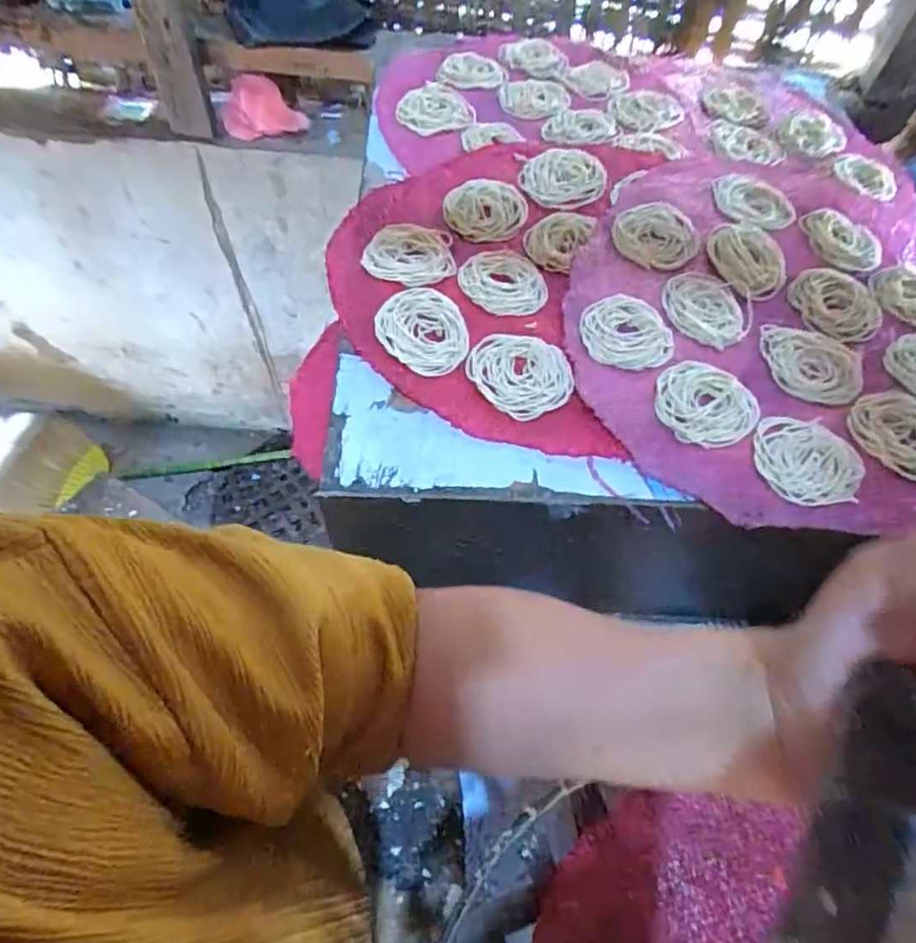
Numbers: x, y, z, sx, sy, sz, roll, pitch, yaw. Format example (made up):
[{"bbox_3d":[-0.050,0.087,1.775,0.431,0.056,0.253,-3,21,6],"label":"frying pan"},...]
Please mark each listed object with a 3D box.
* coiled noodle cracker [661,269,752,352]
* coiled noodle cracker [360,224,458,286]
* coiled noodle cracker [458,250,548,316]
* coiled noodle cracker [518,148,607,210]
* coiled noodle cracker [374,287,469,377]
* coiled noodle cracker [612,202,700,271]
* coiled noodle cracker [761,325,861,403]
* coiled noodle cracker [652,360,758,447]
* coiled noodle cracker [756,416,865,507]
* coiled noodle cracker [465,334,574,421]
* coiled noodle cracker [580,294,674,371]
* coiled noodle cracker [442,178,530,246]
[{"bbox_3d":[0.197,-0.130,0.480,0.070,0.005,0.074,22,63,8],"label":"coiled noodle cracker"},{"bbox_3d":[-0.039,-0.180,0.498,0.072,0.007,0.065,9,62,2],"label":"coiled noodle cracker"},{"bbox_3d":[0.038,-0.156,0.490,0.069,0.006,0.066,1,62,-3],"label":"coiled noodle cracker"},{"bbox_3d":[0.097,-0.270,0.553,0.073,0.012,0.070,1,62,-3],"label":"coiled noodle cracker"},{"bbox_3d":[-0.028,-0.108,0.456,0.064,0.012,0.077,-9,63,-8],"label":"coiled noodle cracker"},{"bbox_3d":[0.168,-0.202,0.516,0.068,0.004,0.080,25,64,10],"label":"coiled noodle cracker"},{"bbox_3d":[0.274,-0.082,0.467,0.076,0.004,0.068,6,62,0],"label":"coiled noodle cracker"},{"bbox_3d":[0.177,-0.047,0.435,0.071,0.010,0.065,1,62,-3],"label":"coiled noodle cracker"},{"bbox_3d":[0.243,-0.007,0.421,0.071,0.006,0.065,4,62,-1],"label":"coiled noodle cracker"},{"bbox_3d":[0.046,-0.073,0.444,0.065,0.007,0.072,-35,69,-19],"label":"coiled noodle cracker"},{"bbox_3d":[0.126,-0.106,0.459,0.064,0.007,0.068,1,62,-3],"label":"coiled noodle cracker"},{"bbox_3d":[0.024,-0.227,0.529,0.068,0.010,0.071,1,62,-3],"label":"coiled noodle cracker"}]

